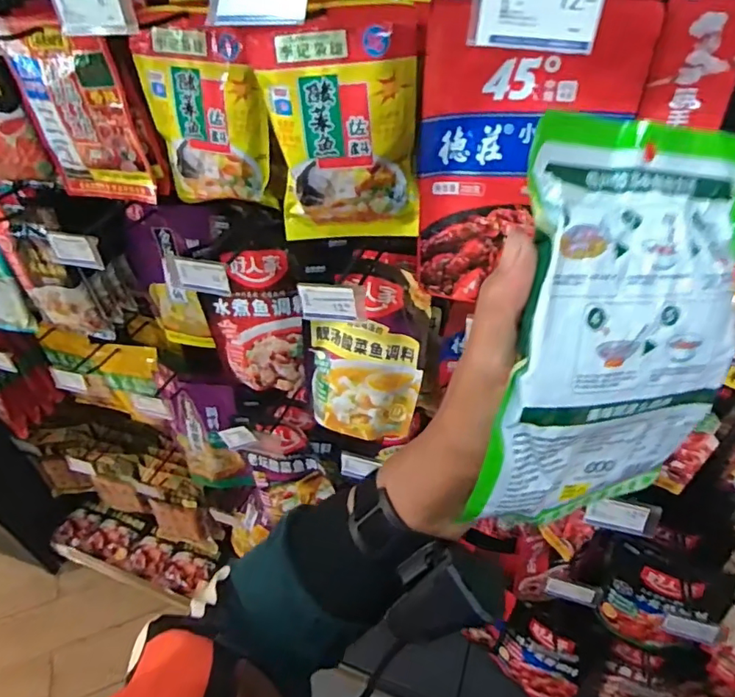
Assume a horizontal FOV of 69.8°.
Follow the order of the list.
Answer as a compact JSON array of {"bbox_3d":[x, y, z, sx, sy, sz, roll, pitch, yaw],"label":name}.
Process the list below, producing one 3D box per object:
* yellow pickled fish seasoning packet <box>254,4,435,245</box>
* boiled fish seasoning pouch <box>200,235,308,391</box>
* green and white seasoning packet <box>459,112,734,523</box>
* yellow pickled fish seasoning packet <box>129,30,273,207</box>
[{"bbox_3d":[-0.022,-0.213,0.544,0.155,0.228,0.029,-1,44,4],"label":"yellow pickled fish seasoning packet"},{"bbox_3d":[-0.164,-0.036,0.780,0.156,0.253,0.035,0,30,7],"label":"boiled fish seasoning pouch"},{"bbox_3d":[0.127,0.000,0.260,0.140,0.204,0.031,-2,17,-21],"label":"green and white seasoning packet"},{"bbox_3d":[-0.183,-0.267,0.621,0.159,0.187,0.041,20,49,23],"label":"yellow pickled fish seasoning packet"}]

